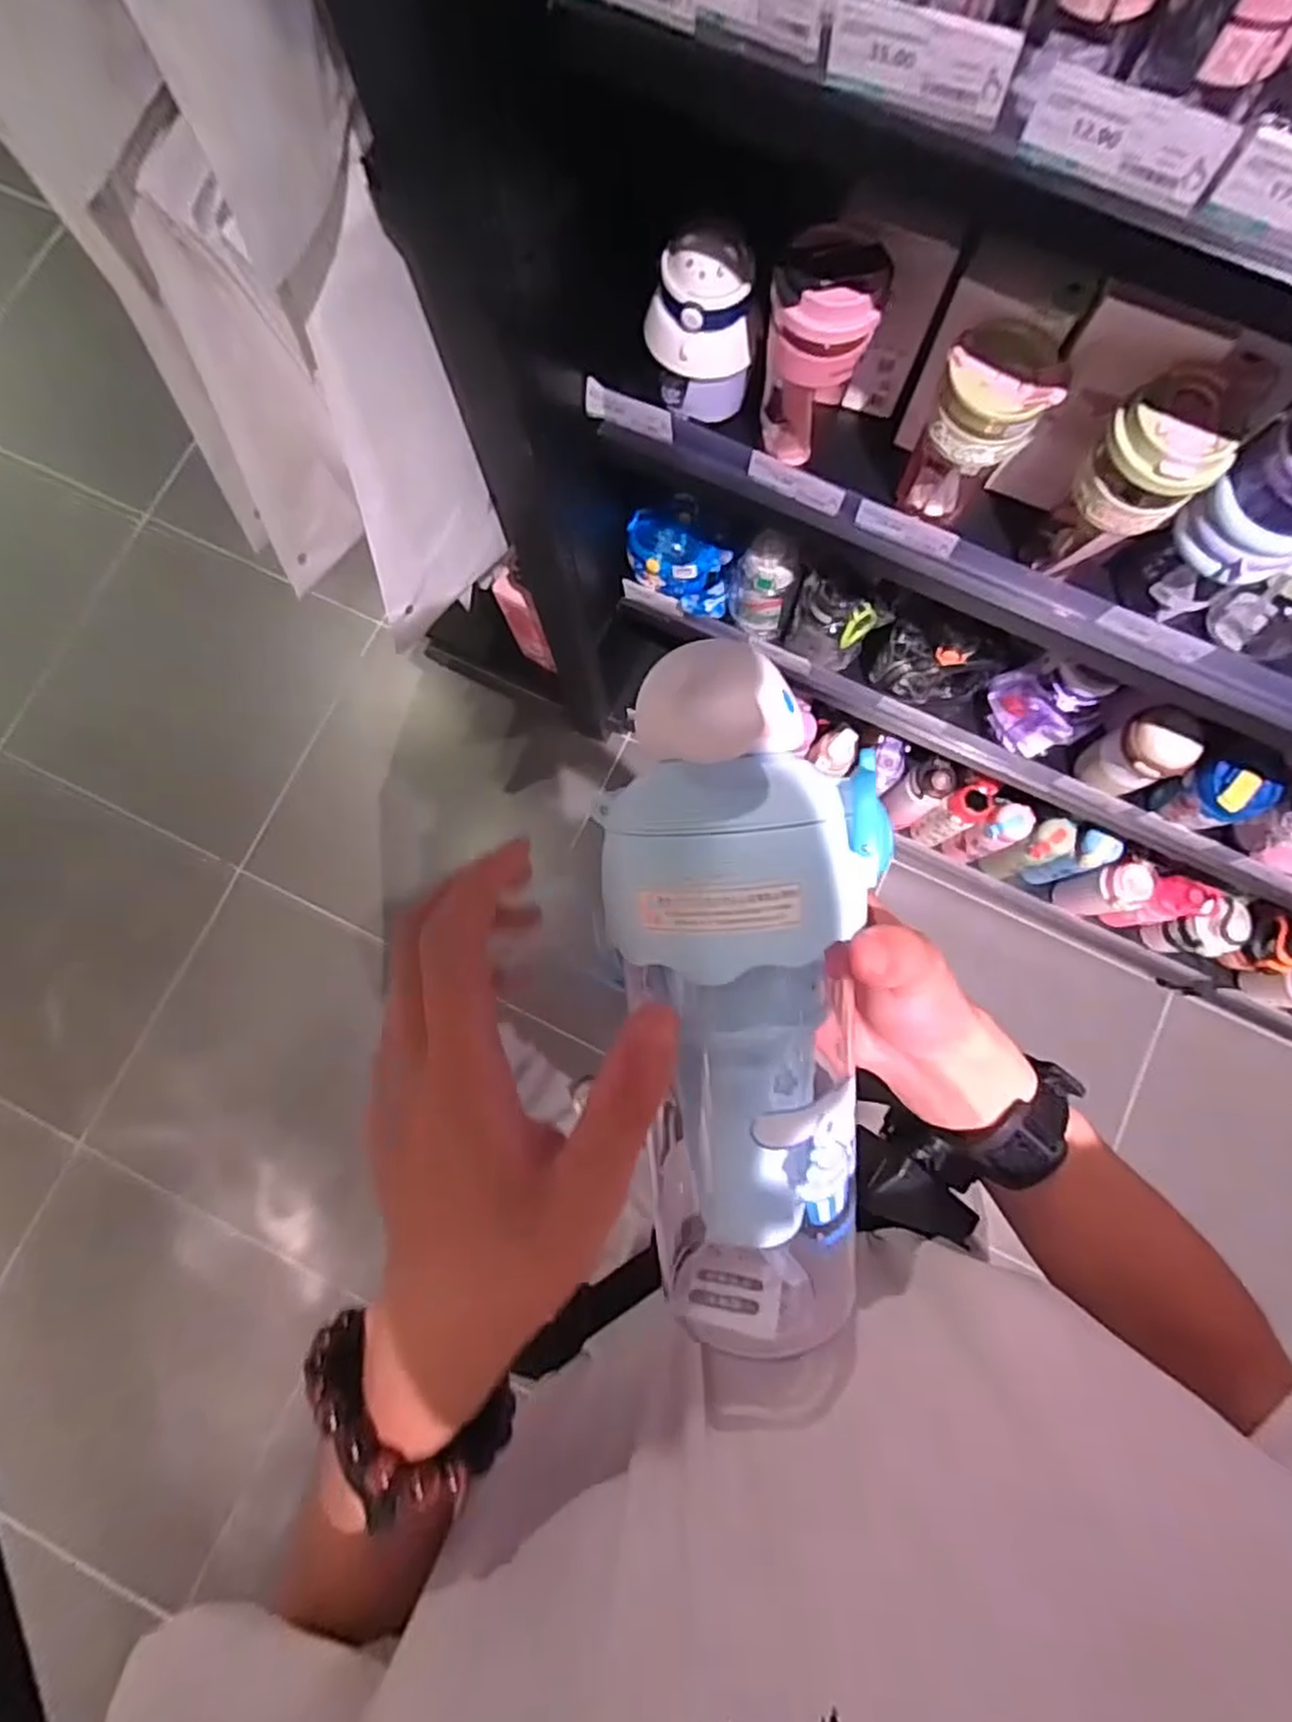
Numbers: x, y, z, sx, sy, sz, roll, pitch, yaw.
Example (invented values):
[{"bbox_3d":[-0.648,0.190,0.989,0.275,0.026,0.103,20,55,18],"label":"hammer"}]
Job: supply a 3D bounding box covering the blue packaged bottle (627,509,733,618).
[{"bbox_3d":[0.048,-0.415,1.003,0.157,0.095,0.084,38,83,6],"label":"blue packaged bottle"}]

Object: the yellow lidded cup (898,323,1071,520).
[{"bbox_3d":[0.284,-0.369,0.627,0.081,0.152,0.095,42,84,7],"label":"yellow lidded cup"}]

